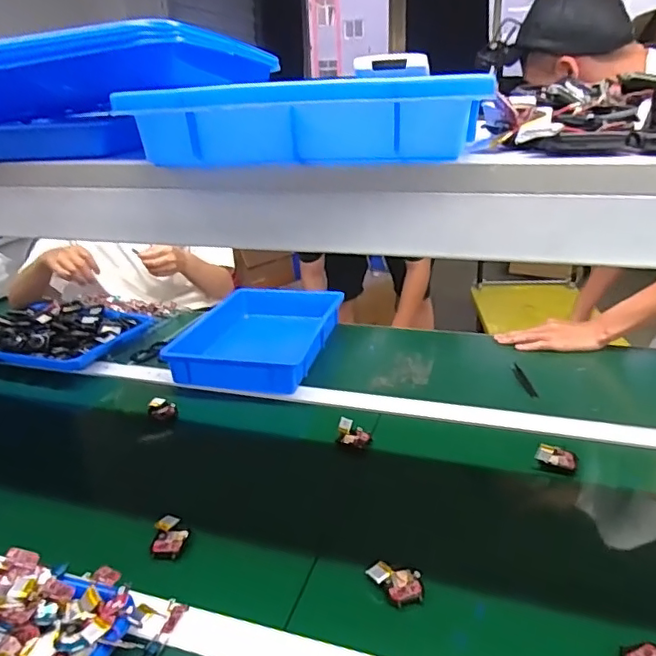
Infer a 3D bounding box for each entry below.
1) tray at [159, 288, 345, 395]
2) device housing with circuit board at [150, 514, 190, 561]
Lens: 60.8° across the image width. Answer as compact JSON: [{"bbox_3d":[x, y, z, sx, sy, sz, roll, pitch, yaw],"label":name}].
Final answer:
[{"bbox_3d":[-0.123,0.010,1.087,0.261,0.062,0.368,2,24,10],"label":"tray"},{"bbox_3d":[-0.176,0.233,0.628,0.037,0.017,0.056,-4,24,-5],"label":"device housing with circuit board"}]

